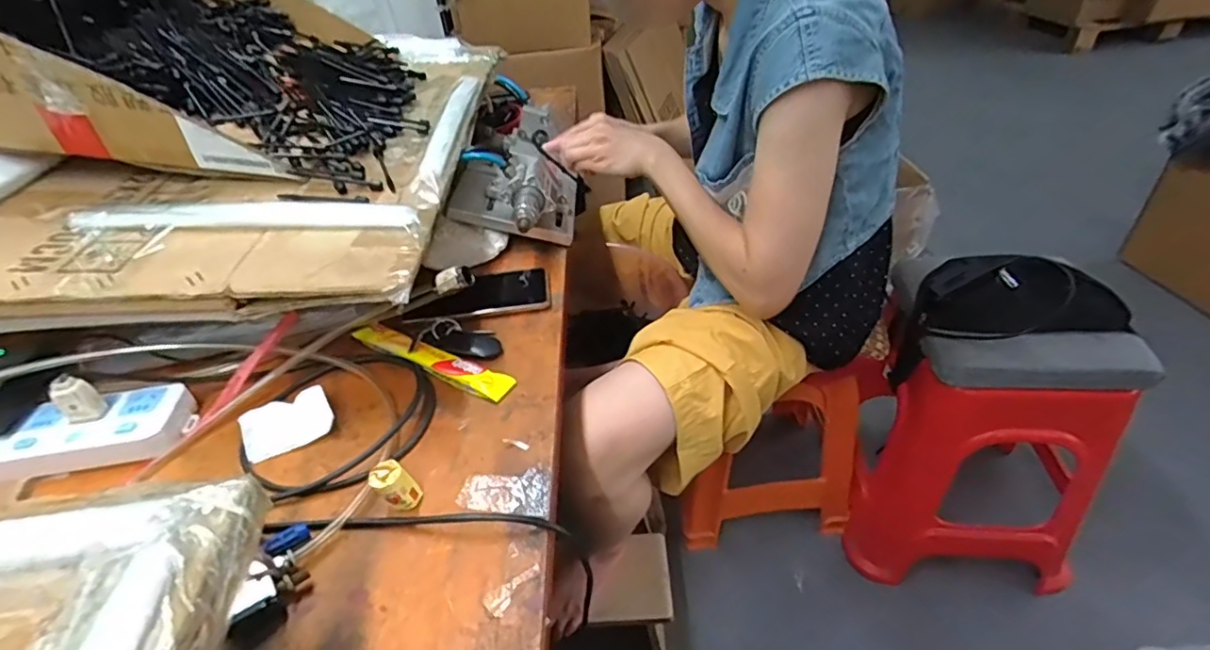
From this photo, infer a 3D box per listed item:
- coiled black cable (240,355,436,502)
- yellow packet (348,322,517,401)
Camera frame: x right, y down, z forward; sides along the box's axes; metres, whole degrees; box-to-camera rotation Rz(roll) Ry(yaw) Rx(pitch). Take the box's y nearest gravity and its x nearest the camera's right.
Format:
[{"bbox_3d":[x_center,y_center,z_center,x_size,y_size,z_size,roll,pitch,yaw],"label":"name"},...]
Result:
[{"bbox_3d":[-0.245,0.086,0.540,0.167,0.009,0.153,-4,39,3],"label":"coiled black cable"},{"bbox_3d":[-0.181,0.034,0.597,0.199,0.011,0.034,17,45,26],"label":"yellow packet"}]

